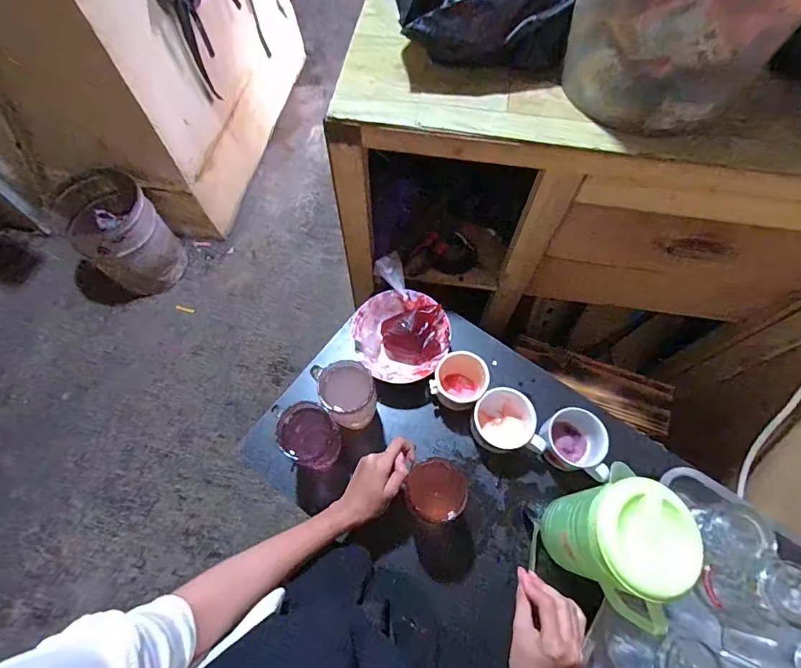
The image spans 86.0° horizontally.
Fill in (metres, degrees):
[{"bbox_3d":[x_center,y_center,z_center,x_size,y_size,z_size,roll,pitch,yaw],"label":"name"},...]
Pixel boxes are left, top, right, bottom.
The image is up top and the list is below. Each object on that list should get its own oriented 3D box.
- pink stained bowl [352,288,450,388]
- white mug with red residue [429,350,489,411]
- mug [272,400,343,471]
[{"bbox_3d":[0.002,0.008,0.688,0.148,0.051,0.147,-1,66,1],"label":"pink stained bowl"},{"bbox_3d":[0.090,0.074,0.653,0.076,0.077,0.073,-1,66,1],"label":"white mug with red residue"},{"bbox_3d":[-0.128,0.140,0.595,0.074,0.106,0.072,-1,66,1],"label":"mug"}]

